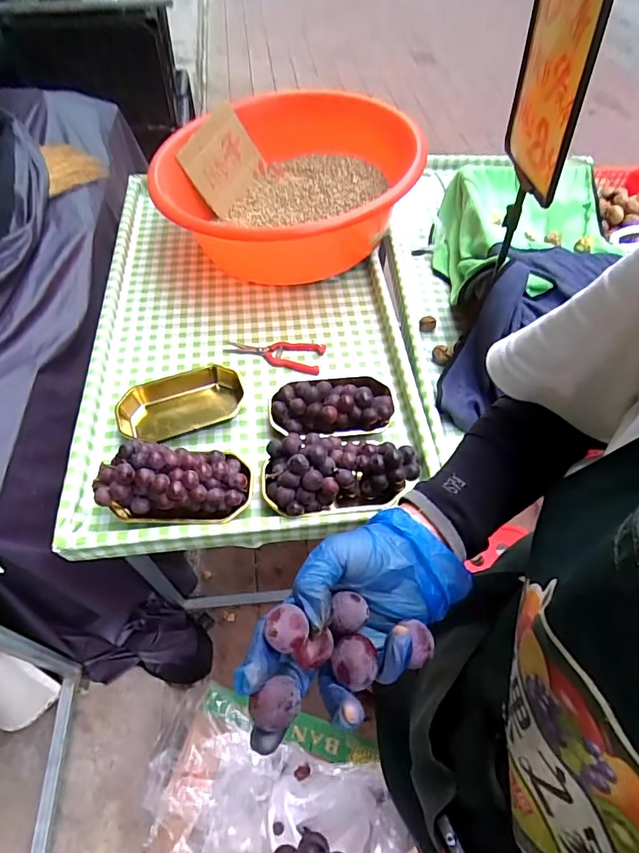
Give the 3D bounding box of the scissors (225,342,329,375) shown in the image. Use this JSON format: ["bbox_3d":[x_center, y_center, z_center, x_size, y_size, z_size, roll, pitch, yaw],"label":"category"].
[{"bbox_3d":[-0.092,-0.152,0.979,0.197,0.013,0.079,11,56,8],"label":"scissors"}]

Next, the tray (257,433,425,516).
[{"bbox_3d":[0.030,0.064,0.769,0.236,0.099,0.135,-5,56,-3],"label":"tray"}]

